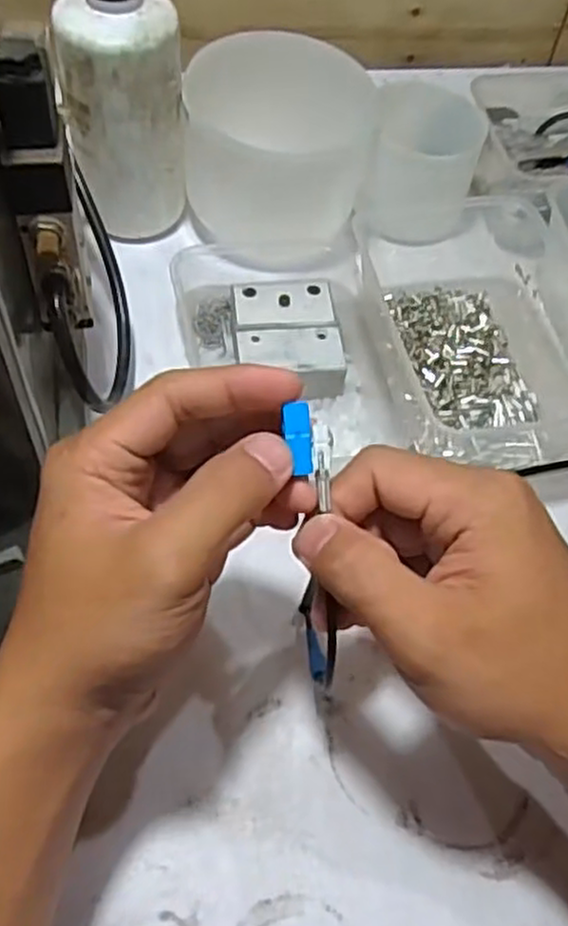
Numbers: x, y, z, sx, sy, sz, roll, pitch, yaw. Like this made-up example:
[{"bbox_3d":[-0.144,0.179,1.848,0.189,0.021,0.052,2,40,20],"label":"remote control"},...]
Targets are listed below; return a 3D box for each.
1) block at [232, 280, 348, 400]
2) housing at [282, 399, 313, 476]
[{"bbox_3d":[0.002,-0.073,0.454,0.061,0.029,0.076,-4,58,-7],"label":"block"},{"bbox_3d":[0.005,-0.008,0.254,0.010,0.004,0.025,-6,92,-9],"label":"housing"}]

